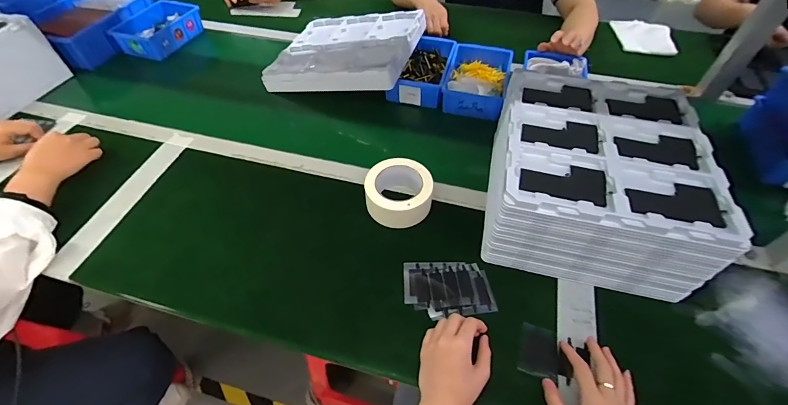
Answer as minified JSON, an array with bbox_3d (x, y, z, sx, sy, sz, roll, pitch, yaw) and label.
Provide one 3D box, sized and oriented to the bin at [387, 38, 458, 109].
[{"bbox_3d":[0.067,-0.306,0.831,0.125,0.060,0.195,13,52,10],"label":"bin"}]

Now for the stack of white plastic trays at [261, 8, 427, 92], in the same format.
[{"bbox_3d":[-0.110,-0.354,0.839,0.316,0.046,0.285,6,53,22],"label":"stack of white plastic trays"}]

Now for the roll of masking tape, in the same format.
[{"bbox_3d":[0.008,-0.018,0.607,0.108,0.057,0.104,0,51,0],"label":"roll of masking tape"}]

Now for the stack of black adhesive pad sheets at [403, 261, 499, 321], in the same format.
[{"bbox_3d":[0.079,0.124,0.529,0.125,0.006,0.088,-2,51,-2],"label":"stack of black adhesive pad sheets"}]

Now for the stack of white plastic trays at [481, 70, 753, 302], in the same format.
[{"bbox_3d":[0.306,-0.047,0.577,0.277,0.149,0.317,10,52,8],"label":"stack of white plastic trays"}]

